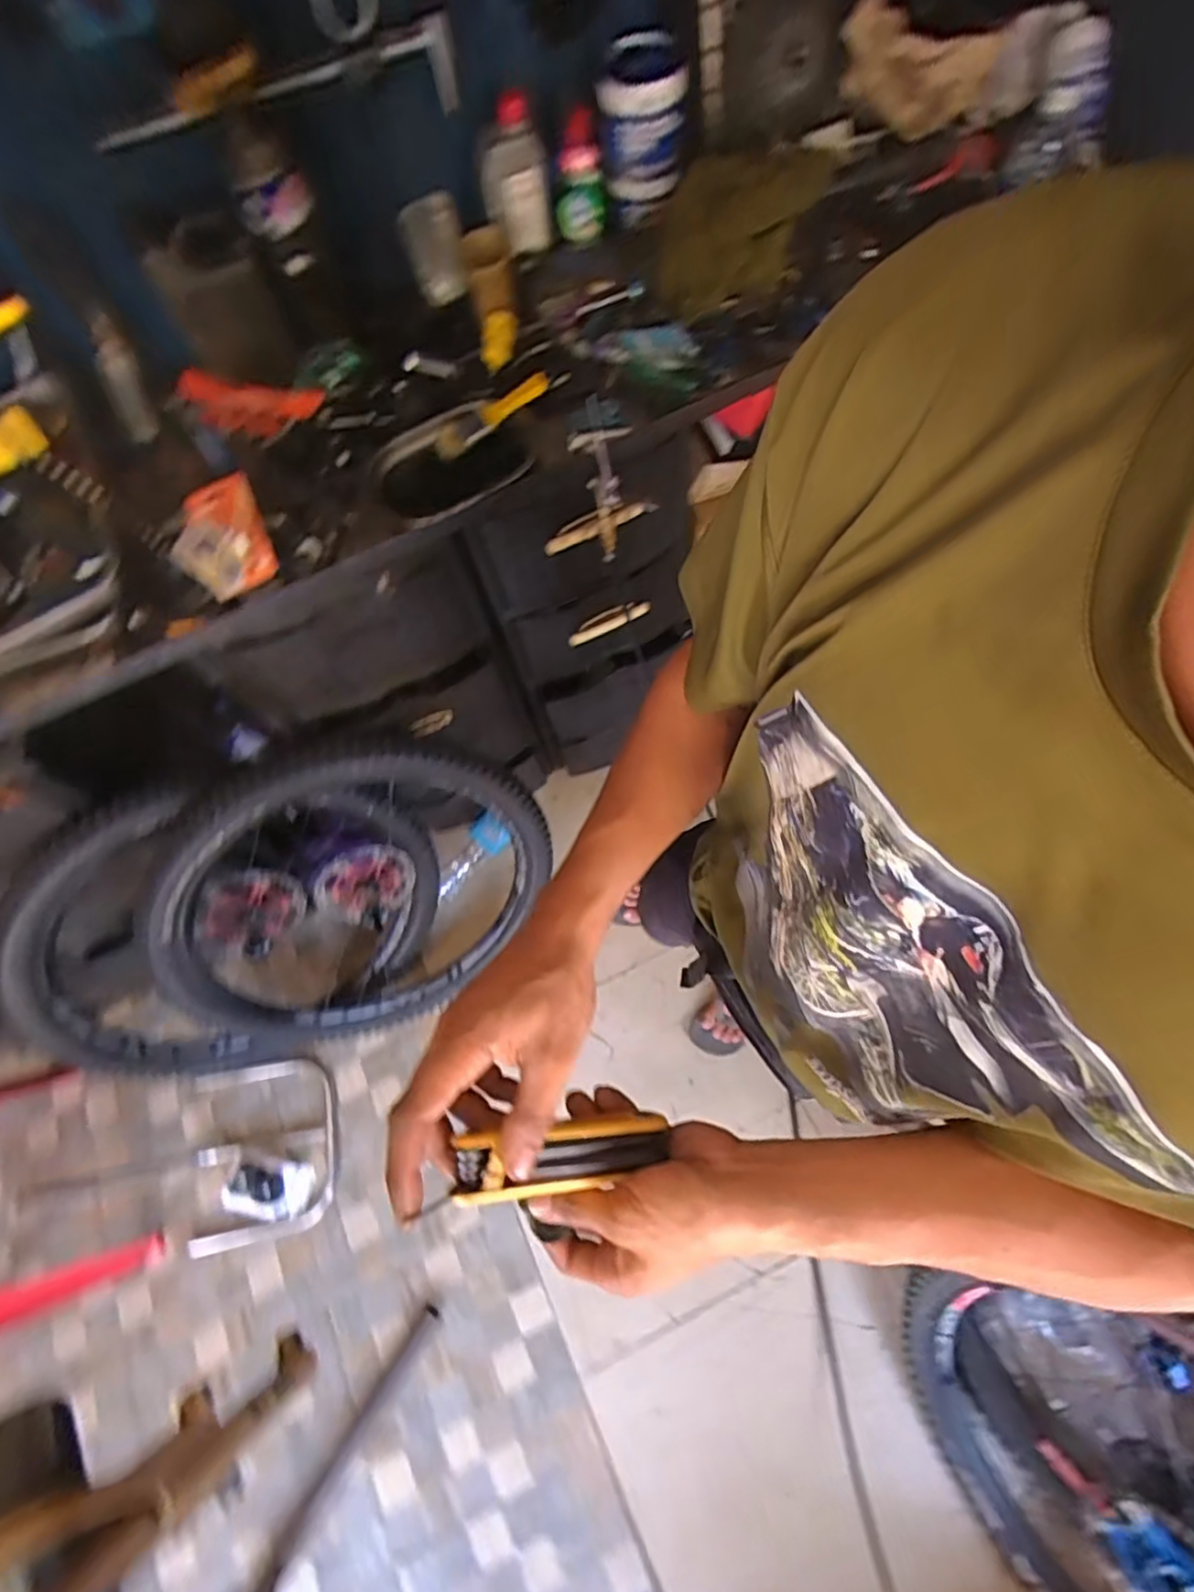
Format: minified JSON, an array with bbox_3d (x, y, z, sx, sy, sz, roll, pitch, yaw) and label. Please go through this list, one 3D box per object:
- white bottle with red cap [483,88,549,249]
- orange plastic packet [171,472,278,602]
[{"bbox_3d":[-0.106,-0.810,0.836,0.074,0.169,0.084,-4,70,1],"label":"white bottle with red cap"},{"bbox_3d":[-0.432,-0.299,0.745,0.089,0.086,0.122,-22,70,-5],"label":"orange plastic packet"}]

